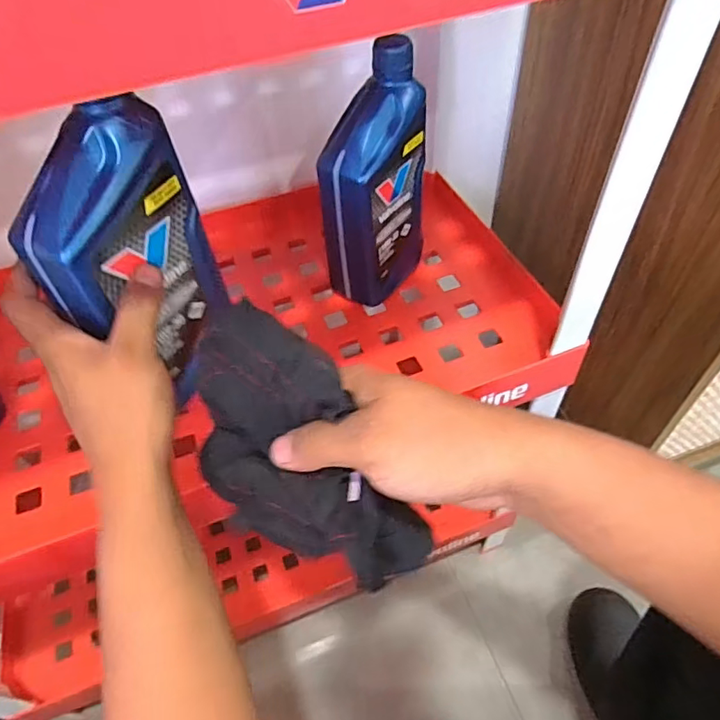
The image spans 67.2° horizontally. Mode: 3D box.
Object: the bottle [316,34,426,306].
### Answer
[{"bbox_3d":[0.014,-0.158,0.516,0.056,0.222,0.102,27,58,24],"label":"bottle"}]

